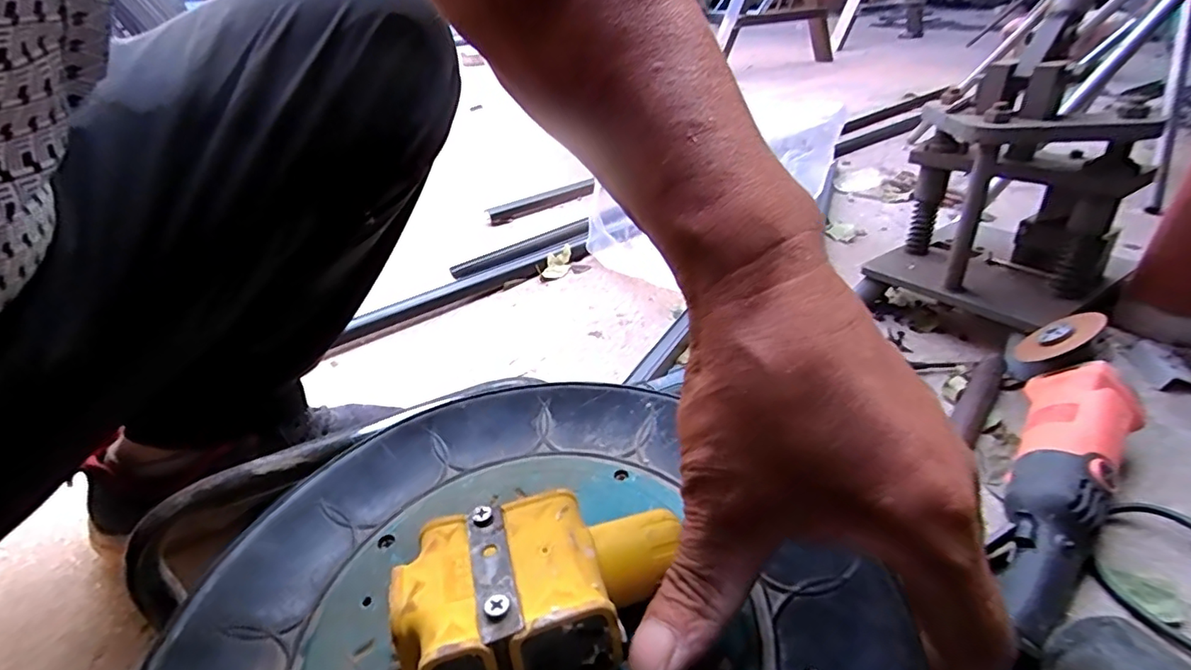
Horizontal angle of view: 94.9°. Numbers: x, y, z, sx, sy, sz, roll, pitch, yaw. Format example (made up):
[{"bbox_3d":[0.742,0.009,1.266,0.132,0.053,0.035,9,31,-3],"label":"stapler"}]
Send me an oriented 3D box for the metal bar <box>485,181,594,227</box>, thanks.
[{"bbox_3d":[-0.107,-0.251,1.044,0.229,0.038,0.027,-10,28,25],"label":"metal bar"}]

